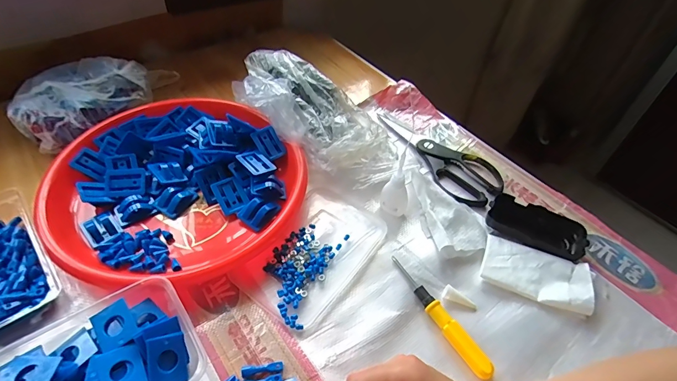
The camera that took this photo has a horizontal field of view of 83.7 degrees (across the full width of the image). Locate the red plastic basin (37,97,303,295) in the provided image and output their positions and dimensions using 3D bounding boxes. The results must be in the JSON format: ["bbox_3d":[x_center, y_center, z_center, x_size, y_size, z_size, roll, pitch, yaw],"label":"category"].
[{"bbox_3d":[-0.198,-0.017,0.462,0.277,0.048,0.275,2,48,-2],"label":"red plastic basin"}]

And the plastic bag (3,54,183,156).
[{"bbox_3d":[-0.341,-0.141,0.552,0.221,0.060,0.116,-35,59,-30],"label":"plastic bag"}]

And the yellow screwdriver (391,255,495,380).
[{"bbox_3d":[0.100,0.123,0.383,0.015,0.018,0.141,-24,54,-24],"label":"yellow screwdriver"}]

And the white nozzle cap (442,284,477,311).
[{"bbox_3d":[0.129,0.114,0.399,0.037,0.013,0.012,24,50,16],"label":"white nozzle cap"}]

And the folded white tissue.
[{"bbox_3d":[0.218,0.093,0.419,0.112,0.020,0.059,19,49,12],"label":"folded white tissue"}]

